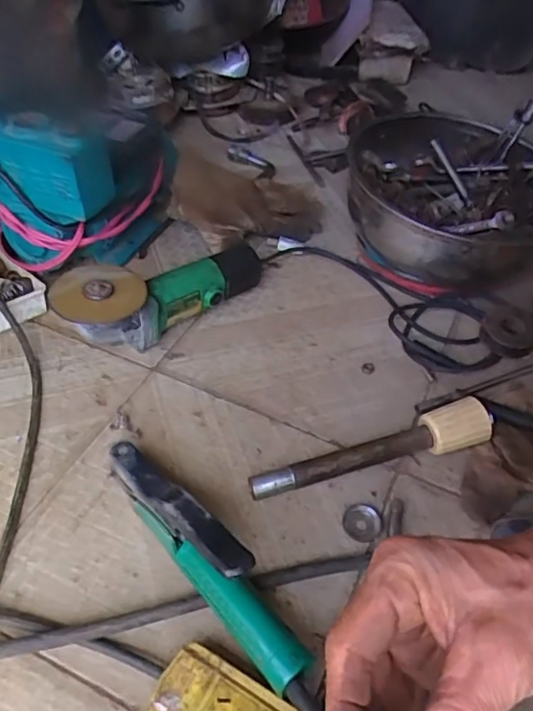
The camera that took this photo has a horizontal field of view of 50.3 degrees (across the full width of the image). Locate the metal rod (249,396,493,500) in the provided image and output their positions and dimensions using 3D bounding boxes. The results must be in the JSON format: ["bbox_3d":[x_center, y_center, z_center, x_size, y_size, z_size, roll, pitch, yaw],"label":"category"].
[{"bbox_3d":[0.107,0.091,0.574,0.258,0.048,0.045,-9,48,-14],"label":"metal rod"}]

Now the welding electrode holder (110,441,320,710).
[{"bbox_3d":[-0.047,0.166,0.458,0.031,0.093,0.278,-30,55,-29],"label":"welding electrode holder"}]

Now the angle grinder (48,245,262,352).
[{"bbox_3d":[-0.112,-0.073,0.676,0.296,0.085,0.084,-22,50,-41],"label":"angle grinder"}]

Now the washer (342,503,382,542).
[{"bbox_3d":[0.091,0.157,0.536,0.035,0.008,0.039,11,46,5],"label":"washer"}]

